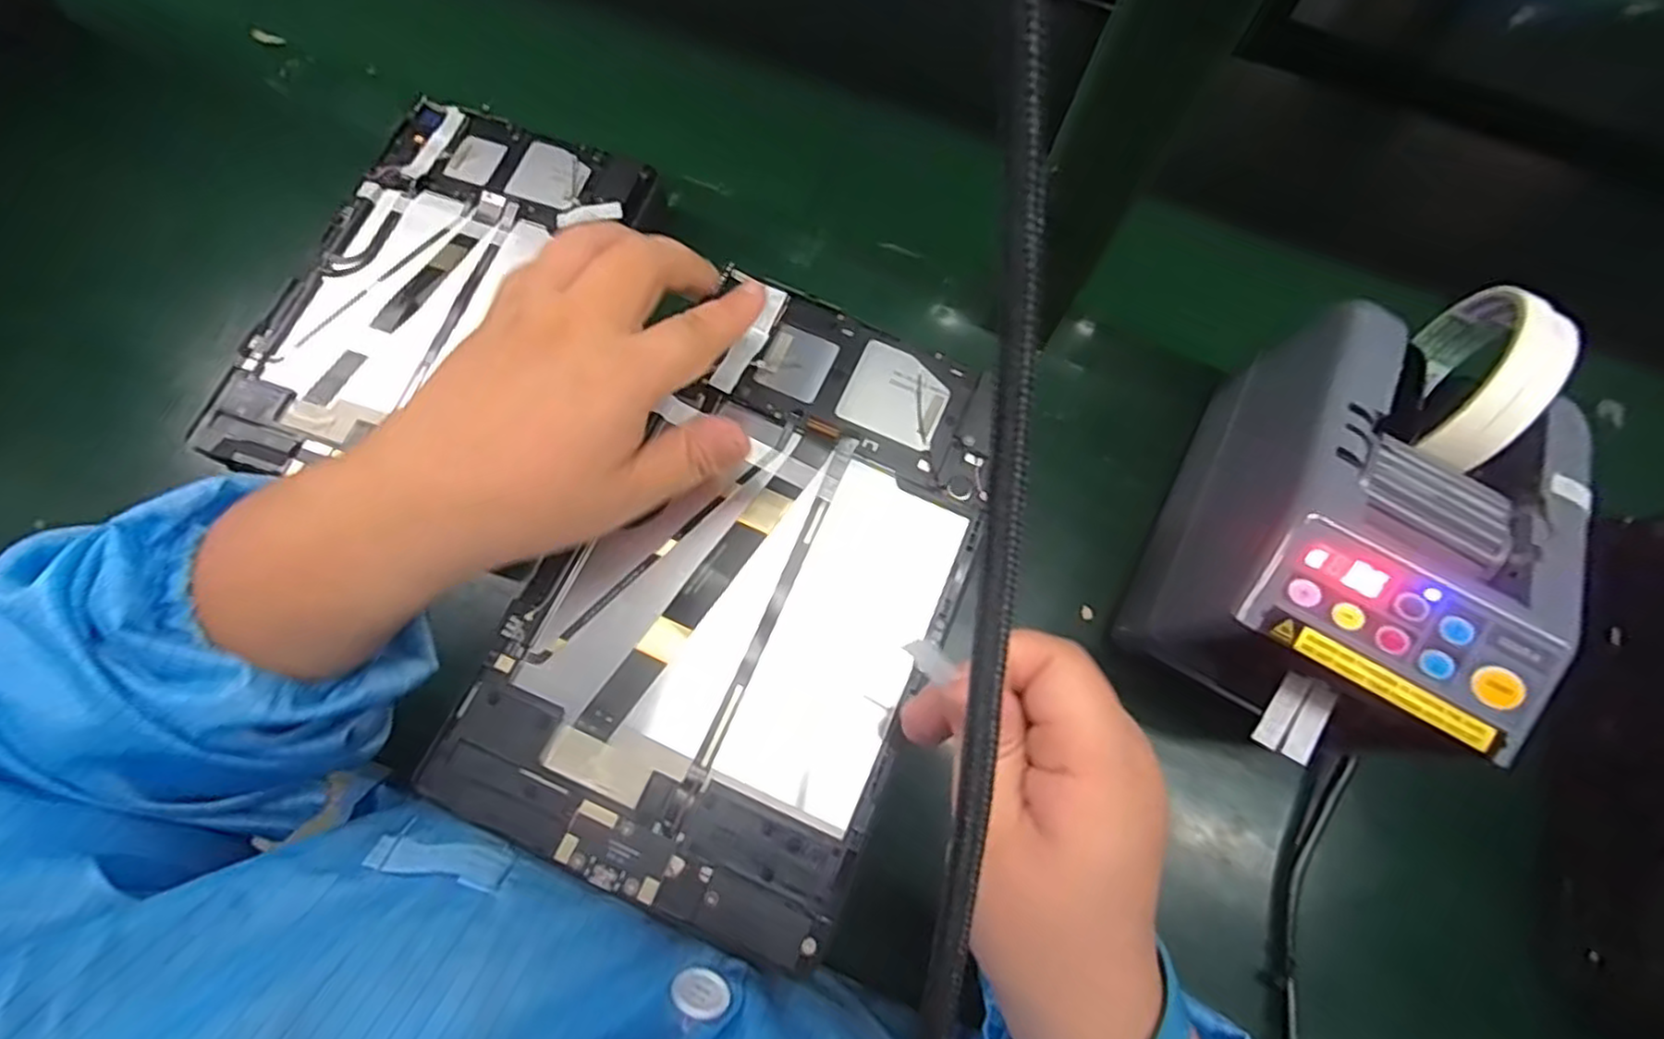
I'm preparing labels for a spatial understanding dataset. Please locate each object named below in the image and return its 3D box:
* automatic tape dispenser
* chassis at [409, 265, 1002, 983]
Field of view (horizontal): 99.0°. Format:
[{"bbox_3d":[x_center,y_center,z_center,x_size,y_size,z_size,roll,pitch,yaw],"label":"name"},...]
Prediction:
[{"bbox_3d":[0.230,0.006,0.324,0.117,0.152,0.210,24,71,6],"label":"automatic tape dispenser"},{"bbox_3d":[-0.028,0.021,0.272,0.143,0.014,0.231,23,71,5],"label":"chassis"}]

